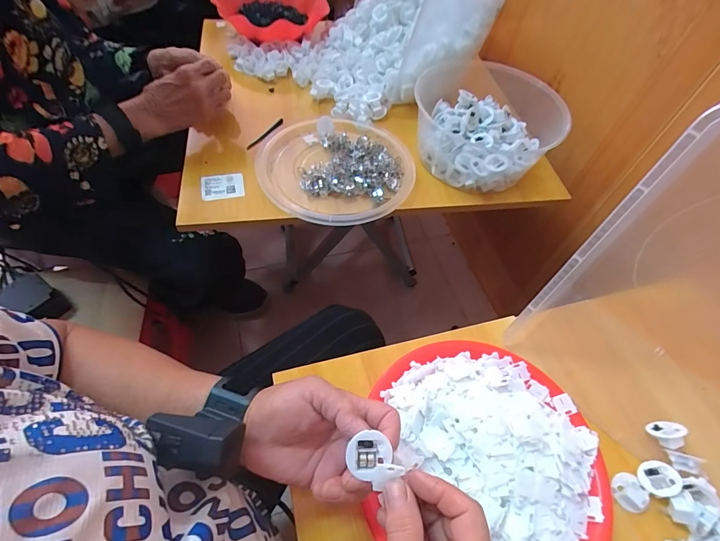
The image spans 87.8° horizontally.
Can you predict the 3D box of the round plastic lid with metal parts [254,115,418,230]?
[{"bbox_3d":[-0.033,-0.159,0.581,0.232,0.021,0.231,2,56,-3],"label":"round plastic lid with metal parts"}]

